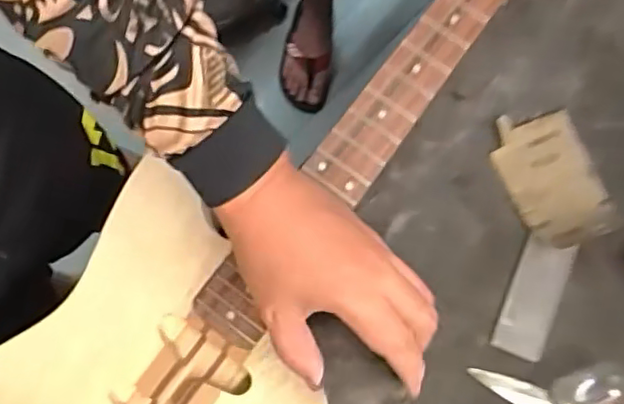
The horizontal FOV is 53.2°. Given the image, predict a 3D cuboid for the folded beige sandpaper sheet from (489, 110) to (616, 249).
[{"bbox_3d":[0.203,-0.022,0.521,0.074,0.021,0.114,-22,80,-3],"label":"folded beige sandpaper sheet"}]

